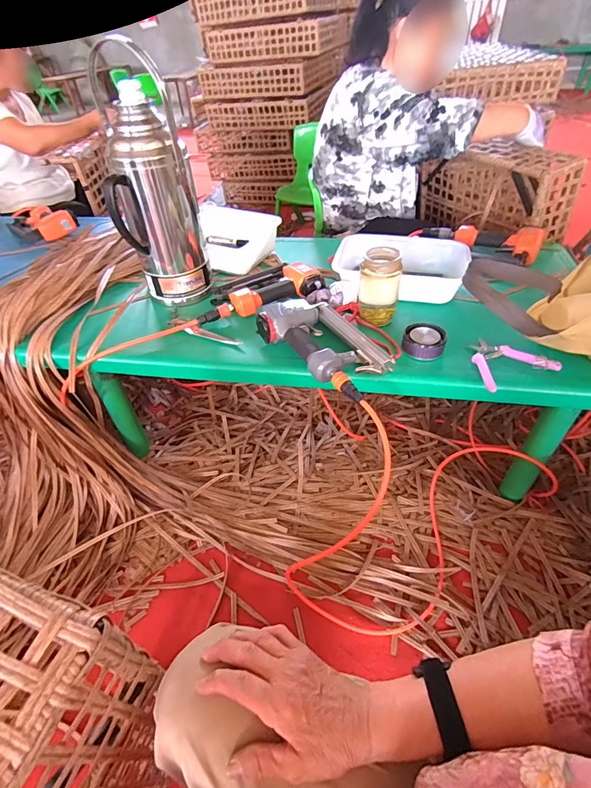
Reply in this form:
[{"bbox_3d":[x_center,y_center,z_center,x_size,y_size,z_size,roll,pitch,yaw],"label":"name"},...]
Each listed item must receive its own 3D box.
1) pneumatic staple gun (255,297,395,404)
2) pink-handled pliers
[{"bbox_3d":[0.058,-0.097,0.689,0.146,0.049,0.247,-31,50,-27],"label":"pneumatic staple gun"},{"bbox_3d":[0.347,-0.059,0.667,0.138,0.024,0.119,-17,45,-14],"label":"pink-handled pliers"}]

